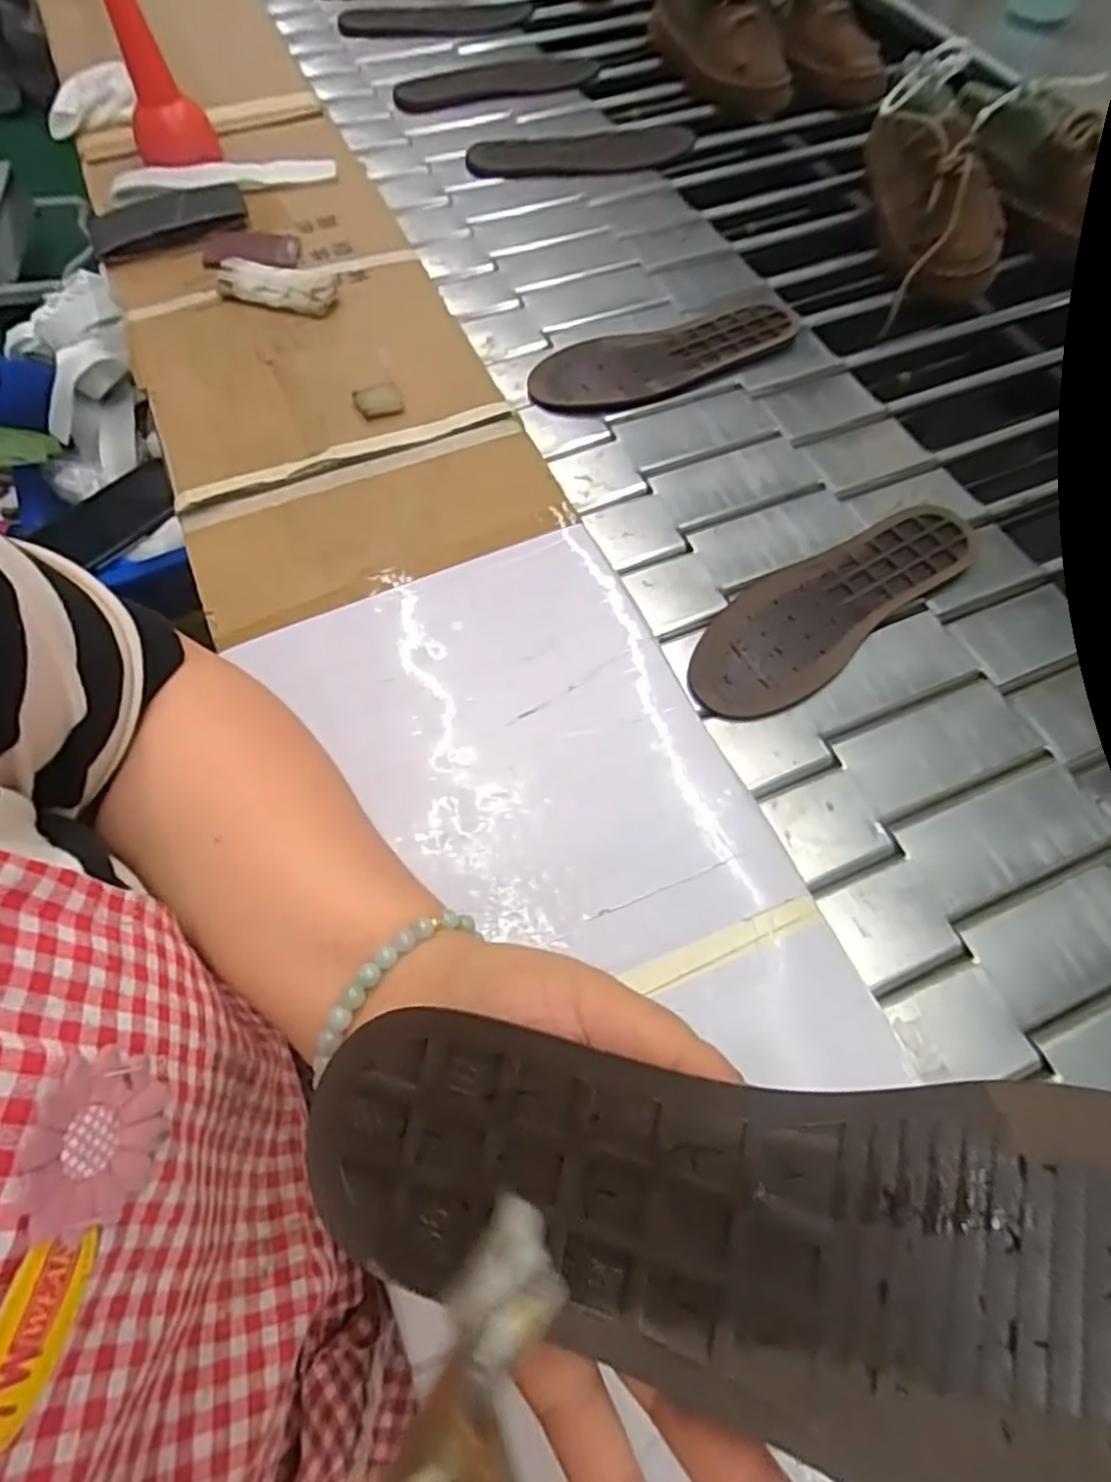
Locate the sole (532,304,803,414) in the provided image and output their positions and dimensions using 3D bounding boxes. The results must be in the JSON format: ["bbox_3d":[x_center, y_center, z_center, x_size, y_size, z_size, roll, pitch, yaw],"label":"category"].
[{"bbox_3d":[0.097,-0.334,0.611,0.244,0.011,0.079,-19,66,-10],"label":"sole"}]

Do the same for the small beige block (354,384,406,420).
[{"bbox_3d":[-0.131,-0.252,0.519,0.032,0.006,0.026,-24,67,-12],"label":"small beige block"}]

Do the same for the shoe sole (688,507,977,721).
[{"bbox_3d":[0.195,-0.099,0.492,0.252,0.012,0.080,-36,70,-17],"label":"shoe sole"}]

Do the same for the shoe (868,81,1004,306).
[{"bbox_3d":[0.359,-0.524,0.661,0.086,0.091,0.234,-1,64,-2],"label":"shoe"}]

